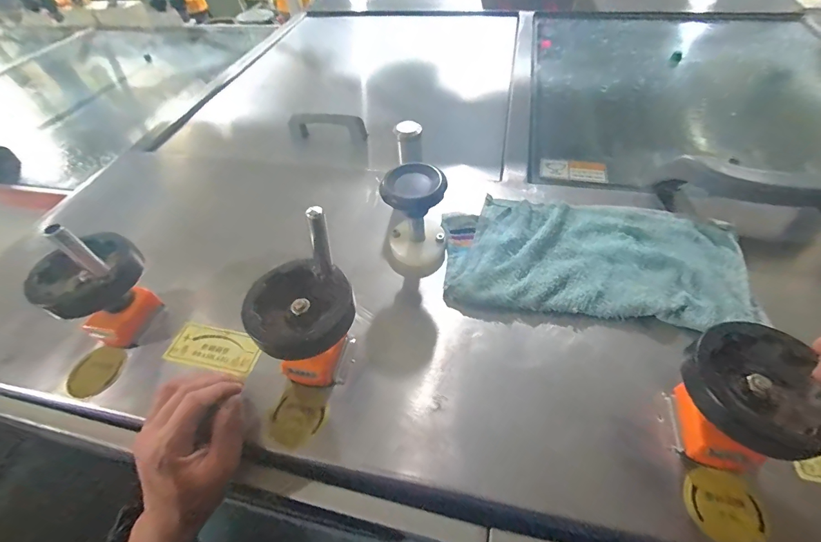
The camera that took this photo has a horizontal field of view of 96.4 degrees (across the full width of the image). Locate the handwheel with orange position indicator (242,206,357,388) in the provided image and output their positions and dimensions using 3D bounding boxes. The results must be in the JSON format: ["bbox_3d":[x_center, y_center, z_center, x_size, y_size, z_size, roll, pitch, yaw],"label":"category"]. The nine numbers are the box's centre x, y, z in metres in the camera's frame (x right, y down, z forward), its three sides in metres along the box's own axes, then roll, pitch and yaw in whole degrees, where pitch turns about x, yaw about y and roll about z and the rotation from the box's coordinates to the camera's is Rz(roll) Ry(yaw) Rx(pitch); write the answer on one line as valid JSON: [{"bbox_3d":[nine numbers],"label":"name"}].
[{"bbox_3d":[-0.101,0.038,0.347,0.096,0.148,0.097,-19,52,-11],"label":"handwheel with orange position indicator"}]

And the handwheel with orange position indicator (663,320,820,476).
[{"bbox_3d":[0.269,0.102,0.297,0.085,0.105,0.093,-27,54,-17],"label":"handwheel with orange position indicator"}]

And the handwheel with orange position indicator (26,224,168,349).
[{"bbox_3d":[-0.335,0.016,0.400,0.078,0.140,0.095,28,58,24],"label":"handwheel with orange position indicator"}]

